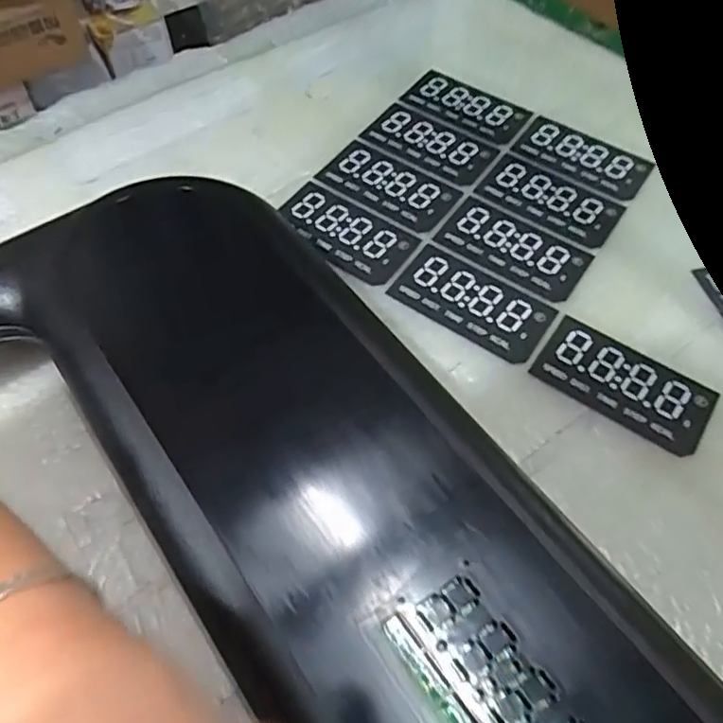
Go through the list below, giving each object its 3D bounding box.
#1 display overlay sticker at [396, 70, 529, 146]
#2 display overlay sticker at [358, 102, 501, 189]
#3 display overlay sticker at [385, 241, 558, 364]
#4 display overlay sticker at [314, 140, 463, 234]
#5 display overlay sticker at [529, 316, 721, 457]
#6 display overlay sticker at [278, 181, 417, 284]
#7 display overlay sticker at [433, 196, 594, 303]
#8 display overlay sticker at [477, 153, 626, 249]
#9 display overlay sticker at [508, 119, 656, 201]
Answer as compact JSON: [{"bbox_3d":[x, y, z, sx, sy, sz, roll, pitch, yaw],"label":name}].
[{"bbox_3d":[0.080,-0.194,0.449,0.090,0.004,0.047,30,63,17],"label":"display overlay sticker"},{"bbox_3d":[0.050,-0.158,0.426,0.089,0.004,0.049,32,64,17],"label":"display overlay sticker"},{"bbox_3d":[0.067,-0.037,0.351,0.090,0.004,0.050,33,64,18],"label":"display overlay sticker"},{"bbox_3d":[0.019,-0.120,0.402,0.089,0.004,0.048,33,67,17],"label":"display overlay sticker"},{"bbox_3d":[0.145,0.010,0.323,0.090,0.004,0.048,32,64,17],"label":"display overlay sticker"},{"bbox_3d":[-0.012,-0.084,0.379,0.091,0.004,0.047,32,64,18],"label":"display overlay sticker"},{"bbox_3d":[0.098,-0.074,0.375,0.089,0.004,0.047,32,64,17],"label":"display overlay sticker"},{"bbox_3d":[0.128,-0.110,0.398,0.089,0.004,0.046,32,64,18],"label":"display overlay sticker"},{"bbox_3d":[0.157,-0.147,0.419,0.090,0.004,0.047,33,64,18],"label":"display overlay sticker"}]

